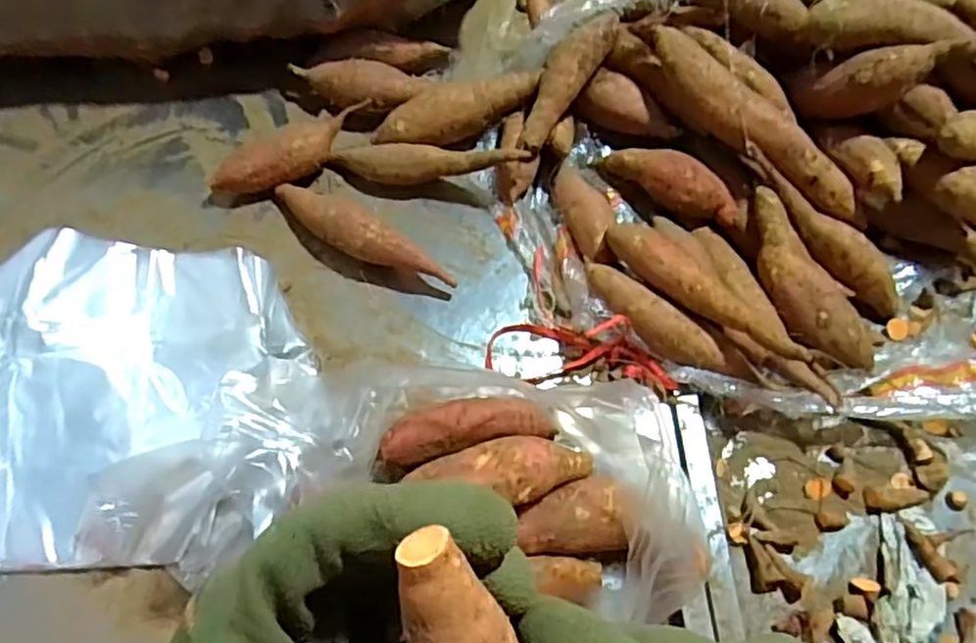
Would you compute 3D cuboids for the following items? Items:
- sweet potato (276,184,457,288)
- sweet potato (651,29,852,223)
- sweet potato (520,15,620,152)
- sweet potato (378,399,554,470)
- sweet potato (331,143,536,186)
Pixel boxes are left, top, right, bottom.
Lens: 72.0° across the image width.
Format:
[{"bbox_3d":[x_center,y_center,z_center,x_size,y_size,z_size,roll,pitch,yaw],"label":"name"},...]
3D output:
[{"bbox_3d":[-0.116,-0.074,0.590,0.185,0.044,0.033,33,68,15],"label":"sweet potato"},{"bbox_3d":[0.227,-0.167,0.577,0.234,0.048,0.052,43,71,5],"label":"sweet potato"},{"bbox_3d":[0.071,-0.220,0.606,0.037,0.047,0.148,33,89,15],"label":"sweet potato"},{"bbox_3d":[-0.015,0.083,0.509,0.126,0.044,0.037,-9,64,-4],"label":"sweet potato"},{"bbox_3d":[-0.054,-0.145,0.612,0.181,0.029,0.032,2,63,15],"label":"sweet potato"}]

